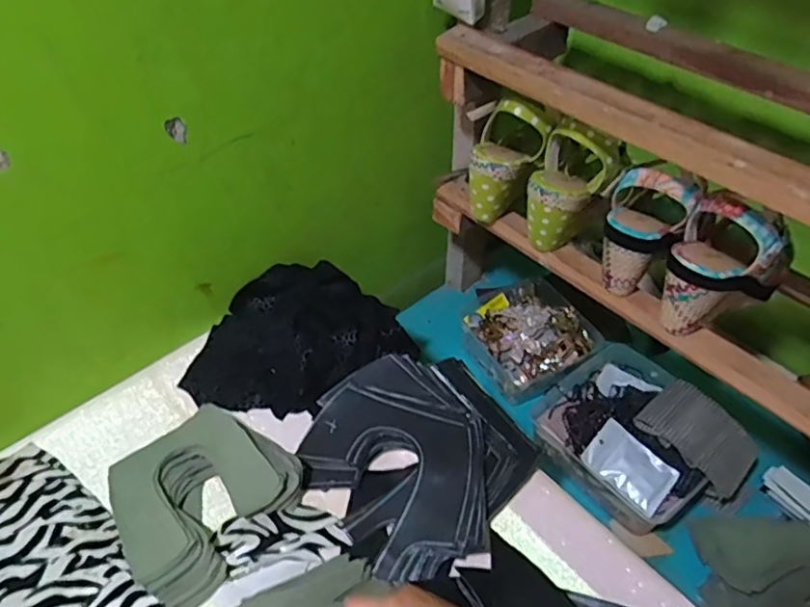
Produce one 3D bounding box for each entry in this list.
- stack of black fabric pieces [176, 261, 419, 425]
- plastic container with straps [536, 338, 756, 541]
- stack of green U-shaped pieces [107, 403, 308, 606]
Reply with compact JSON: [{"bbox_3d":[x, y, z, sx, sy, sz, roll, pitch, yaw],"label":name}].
[{"bbox_3d":[-0.143,0.039,0.704,0.239,0.065,0.205,-26,52,-22],"label":"stack of black fabric pieces"},{"bbox_3d":[0.293,0.160,0.738,0.197,0.076,0.234,-29,54,-25],"label":"plastic container with straps"},{"bbox_3d":[-0.206,0.185,0.583,0.158,0.043,0.162,31,54,25],"label":"stack of green U-shaped pieces"}]

